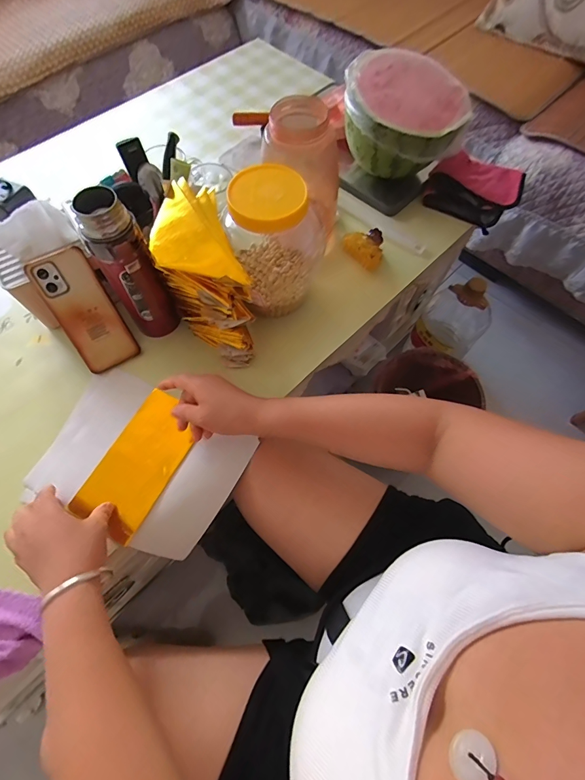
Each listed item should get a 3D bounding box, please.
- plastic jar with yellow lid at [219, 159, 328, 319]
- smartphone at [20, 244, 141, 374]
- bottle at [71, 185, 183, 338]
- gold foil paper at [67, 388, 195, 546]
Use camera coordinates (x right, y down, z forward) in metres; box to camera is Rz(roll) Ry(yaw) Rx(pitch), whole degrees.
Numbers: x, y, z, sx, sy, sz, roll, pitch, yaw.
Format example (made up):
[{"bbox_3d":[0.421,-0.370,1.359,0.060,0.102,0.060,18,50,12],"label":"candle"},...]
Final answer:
[{"bbox_3d":[-0.022,-0.210,0.526,0.131,0.200,0.144,1,66,-1],"label":"plastic jar with yellow lid"},{"bbox_3d":[-0.286,-0.108,0.508,0.076,0.009,0.162,-30,113,-14],"label":"smartphone"},{"bbox_3d":[-0.201,-0.144,0.468,0.066,0.201,0.064,-34,71,-15],"label":"bottle"},{"bbox_3d":[-0.203,0.094,0.492,0.100,0.010,0.181,25,70,17],"label":"gold foil paper"}]

